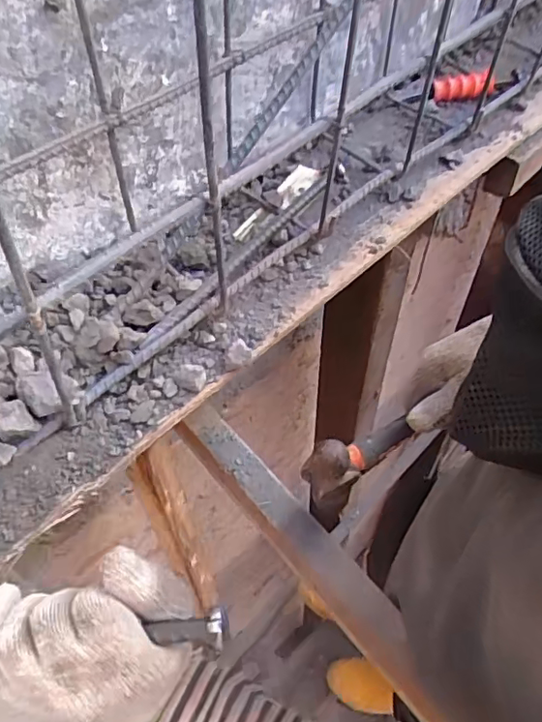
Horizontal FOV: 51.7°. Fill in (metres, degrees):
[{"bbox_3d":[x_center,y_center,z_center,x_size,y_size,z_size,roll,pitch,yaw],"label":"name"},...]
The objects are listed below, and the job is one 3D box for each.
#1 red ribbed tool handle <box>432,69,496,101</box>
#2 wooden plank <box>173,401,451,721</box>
[{"bbox_3d":[0.272,-0.391,0.791,0.088,0.035,0.023,-8,52,-5],"label":"red ribbed tool handle"},{"bbox_3d":[0.048,0.198,0.554,0.050,0.031,0.436,-34,58,-23],"label":"wooden plank"}]

